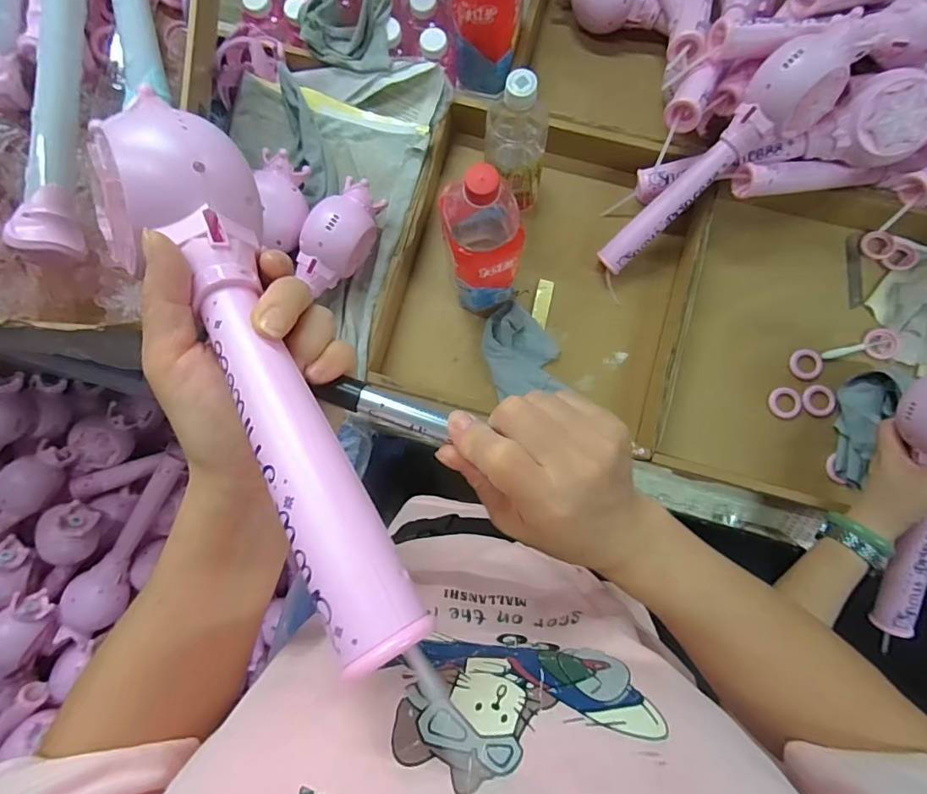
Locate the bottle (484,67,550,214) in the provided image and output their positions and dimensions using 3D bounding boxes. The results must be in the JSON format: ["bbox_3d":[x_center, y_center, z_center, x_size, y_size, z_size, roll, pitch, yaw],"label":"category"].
[{"bbox_3d":[0.059,-0.279,0.537,0.066,0.185,0.062,-2,84,2],"label":"bottle"}]

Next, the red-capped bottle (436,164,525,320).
[{"bbox_3d":[0.020,-0.168,0.511,0.077,0.223,0.105,-6,84,2],"label":"red-capped bottle"}]

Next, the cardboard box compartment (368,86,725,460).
[{"bbox_3d":[0.100,-0.153,0.593,0.353,0.049,0.390,16,85,4],"label":"cardboard box compartment"}]

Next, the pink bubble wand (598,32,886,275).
[{"bbox_3d":[0.280,-0.260,0.528,0.075,0.059,0.301,50,120,6],"label":"pink bubble wand"}]

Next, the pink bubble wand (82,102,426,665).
[{"bbox_3d":[-0.089,-0.017,0.202,0.055,0.042,0.258,-30,75,0],"label":"pink bubble wand"}]

